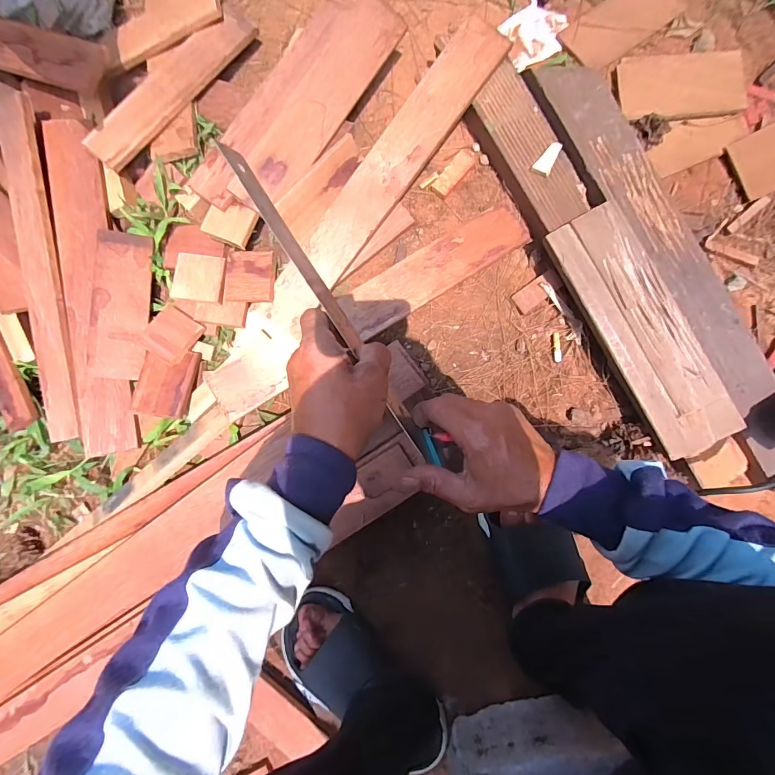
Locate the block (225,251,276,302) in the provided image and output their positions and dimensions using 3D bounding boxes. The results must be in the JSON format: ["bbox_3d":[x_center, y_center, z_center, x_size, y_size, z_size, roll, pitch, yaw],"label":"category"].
[{"bbox_3d":[-0.177,-0.144,0.501,0.067,0.010,0.066,3,90,3],"label":"block"}]

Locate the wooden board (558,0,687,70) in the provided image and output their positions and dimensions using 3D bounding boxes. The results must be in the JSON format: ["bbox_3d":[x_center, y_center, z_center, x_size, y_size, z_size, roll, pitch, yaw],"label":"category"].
[{"bbox_3d":[0.318,-0.495,0.523,0.152,0.013,0.079,-34,86,3],"label":"wooden board"}]

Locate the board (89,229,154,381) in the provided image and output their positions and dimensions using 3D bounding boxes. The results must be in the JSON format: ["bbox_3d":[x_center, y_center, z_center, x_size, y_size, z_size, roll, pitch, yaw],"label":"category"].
[{"bbox_3d":[-0.352,-0.111,0.513,0.064,0.015,0.195,1,82,-19],"label":"board"}]

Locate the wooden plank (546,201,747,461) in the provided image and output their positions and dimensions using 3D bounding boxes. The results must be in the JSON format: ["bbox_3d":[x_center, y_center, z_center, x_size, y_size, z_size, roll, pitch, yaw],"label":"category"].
[{"bbox_3d":[0.302,-0.067,0.453,0.091,0.016,0.300,-29,87,3],"label":"wooden plank"}]

